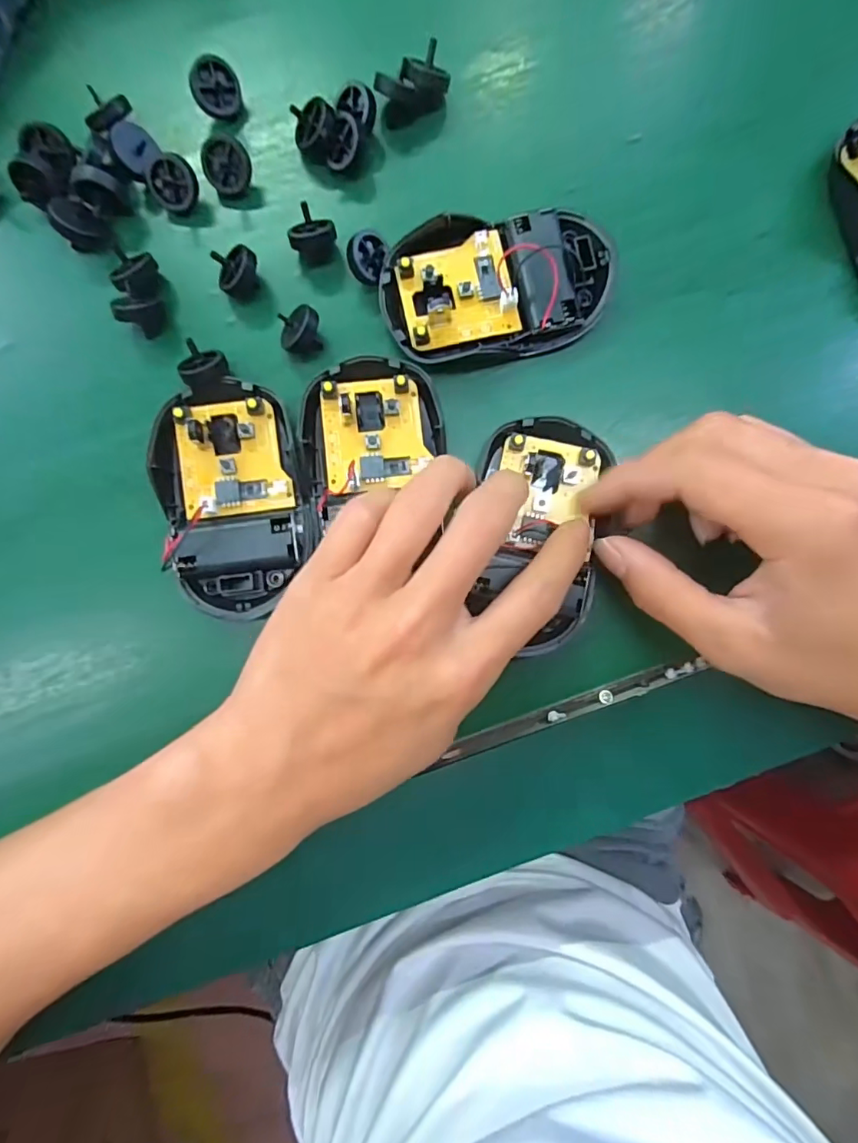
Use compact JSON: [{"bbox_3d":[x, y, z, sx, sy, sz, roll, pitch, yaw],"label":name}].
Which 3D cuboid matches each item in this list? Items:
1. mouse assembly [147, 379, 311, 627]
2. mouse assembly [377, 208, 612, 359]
[{"bbox_3d":[-0.082,-0.029,0.219,0.057,0.019,0.094,-8,89,-1],"label":"mouse assembly"},{"bbox_3d":[0.029,-0.121,0.221,0.095,0.023,0.058,-10,89,-1],"label":"mouse assembly"}]

